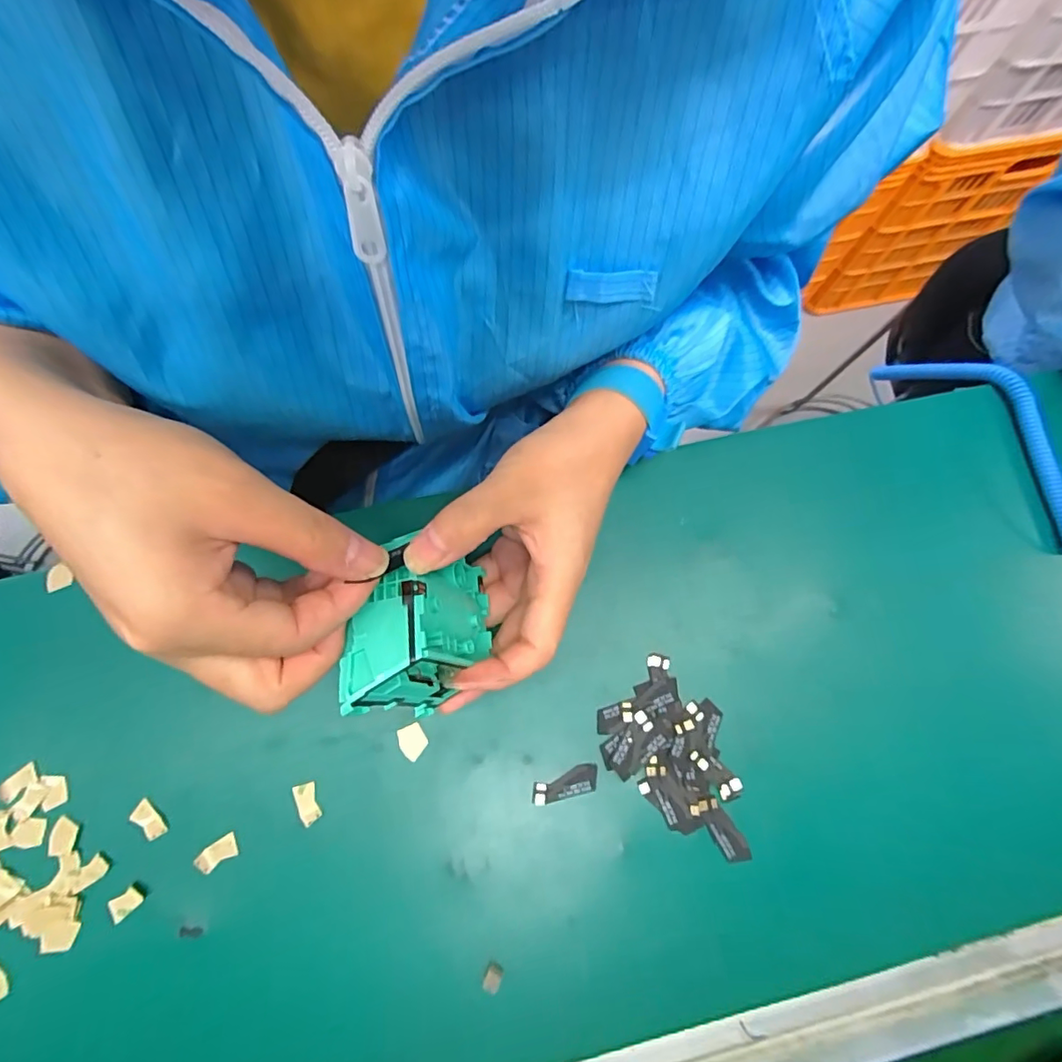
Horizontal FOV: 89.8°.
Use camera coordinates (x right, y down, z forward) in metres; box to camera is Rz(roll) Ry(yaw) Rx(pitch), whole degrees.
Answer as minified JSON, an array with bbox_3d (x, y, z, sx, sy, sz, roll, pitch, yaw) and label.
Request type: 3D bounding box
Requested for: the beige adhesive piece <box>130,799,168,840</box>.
[{"bbox_3d":[-0.202,0.153,0.280,0.021,0.004,0.011,43,79,11],"label":"beige adhesive piece"}]

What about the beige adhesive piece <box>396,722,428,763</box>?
[{"bbox_3d":[-0.066,0.116,0.294,0.015,0.004,0.018,-32,77,-8],"label":"beige adhesive piece"}]

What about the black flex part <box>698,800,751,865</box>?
[{"bbox_3d":[0.104,0.161,0.284,0.014,0.004,0.034,-30,76,-7],"label":"black flex part"}]

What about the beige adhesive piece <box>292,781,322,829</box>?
[{"bbox_3d":[-0.120,0.145,0.283,0.012,0.004,0.021,-21,75,-5],"label":"beige adhesive piece"}]

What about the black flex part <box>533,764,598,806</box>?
[{"bbox_3d":[0.019,0.139,0.290,0.037,0.004,0.014,-14,75,-3],"label":"black flex part"}]

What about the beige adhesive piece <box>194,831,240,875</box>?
[{"bbox_3d":[-0.163,0.167,0.276,0.021,0.004,0.012,-30,76,-8],"label":"beige adhesive piece"}]

